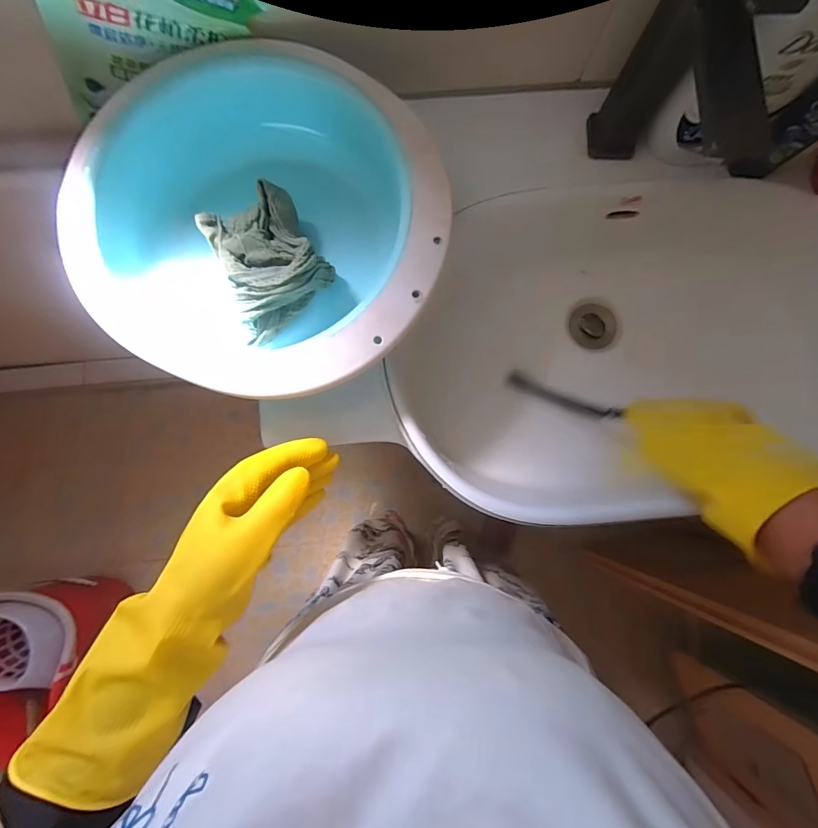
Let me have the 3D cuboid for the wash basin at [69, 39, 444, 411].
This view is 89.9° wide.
[{"bbox_3d":[-0.132,-0.154,0.390,0.314,0.120,0.272,24,82,1],"label":"wash basin"}]

